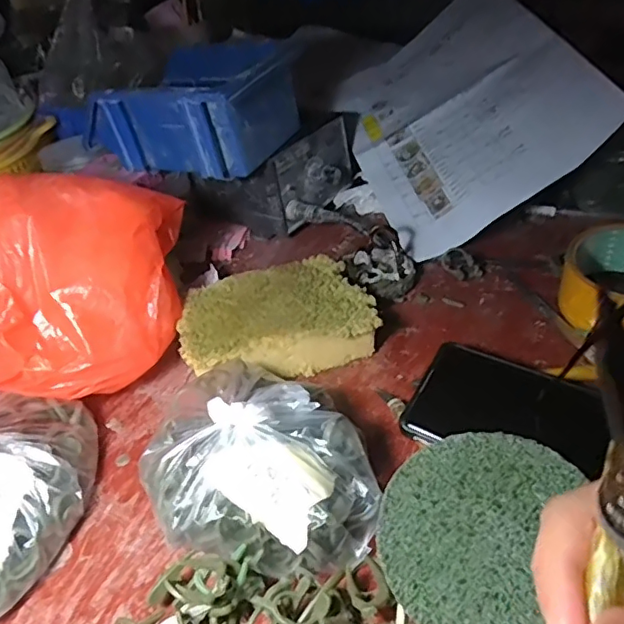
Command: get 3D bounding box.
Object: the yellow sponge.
[{"bbox_3d":[-0.026,0.008,0.423,0.137,0.042,0.092,-16,41,-9],"label":"yellow sponge"}]

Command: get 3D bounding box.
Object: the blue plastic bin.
[{"bbox_3d":[-0.106,-0.185,0.504,0.173,0.076,0.123,15,45,25],"label":"blue plastic bin"}]

